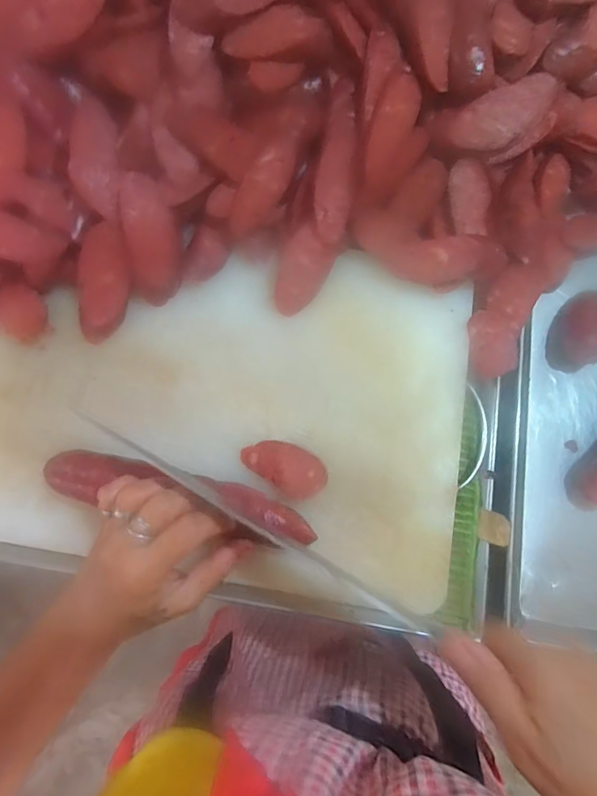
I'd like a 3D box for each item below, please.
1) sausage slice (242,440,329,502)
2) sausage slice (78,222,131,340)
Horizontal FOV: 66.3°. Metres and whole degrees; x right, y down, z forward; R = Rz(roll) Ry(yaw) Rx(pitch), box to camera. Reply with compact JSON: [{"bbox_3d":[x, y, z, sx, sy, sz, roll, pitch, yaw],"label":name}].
[{"bbox_3d":[-0.010,0.053,0.356,0.064,0.020,0.037,38,79,7],"label":"sausage slice"},{"bbox_3d":[-0.161,-0.095,0.380,0.036,0.013,0.095,12,106,1],"label":"sausage slice"}]

